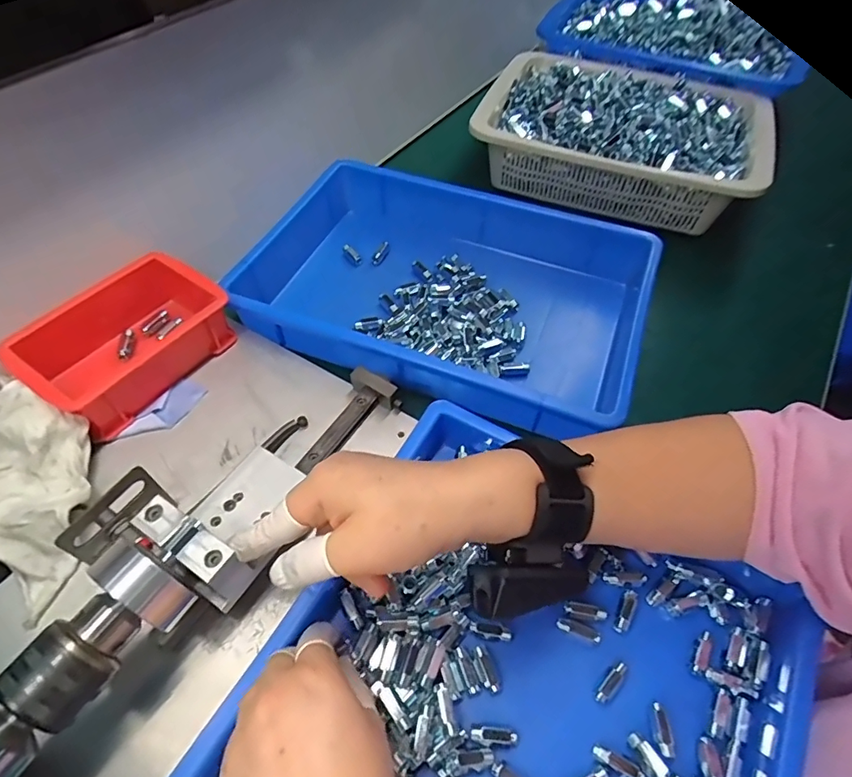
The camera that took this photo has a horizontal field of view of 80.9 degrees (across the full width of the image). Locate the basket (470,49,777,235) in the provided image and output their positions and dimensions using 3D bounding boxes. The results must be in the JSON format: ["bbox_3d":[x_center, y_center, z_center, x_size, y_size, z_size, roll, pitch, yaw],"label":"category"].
[{"bbox_3d":[0.238,-0.314,0.627,0.331,0.083,0.249,24,57,15],"label":"basket"}]

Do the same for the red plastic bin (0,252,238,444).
[{"bbox_3d":[-0.247,-0.039,0.418,0.099,0.057,0.147,28,58,17],"label":"red plastic bin"}]

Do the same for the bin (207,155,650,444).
[{"bbox_3d":[0.021,-0.097,0.504,0.365,0.089,0.248,21,56,13],"label":"bin"}]

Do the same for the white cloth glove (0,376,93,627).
[{"bbox_3d":[-0.296,0.063,0.345,0.154,0.052,0.114,20,56,13],"label":"white cloth glove"}]

